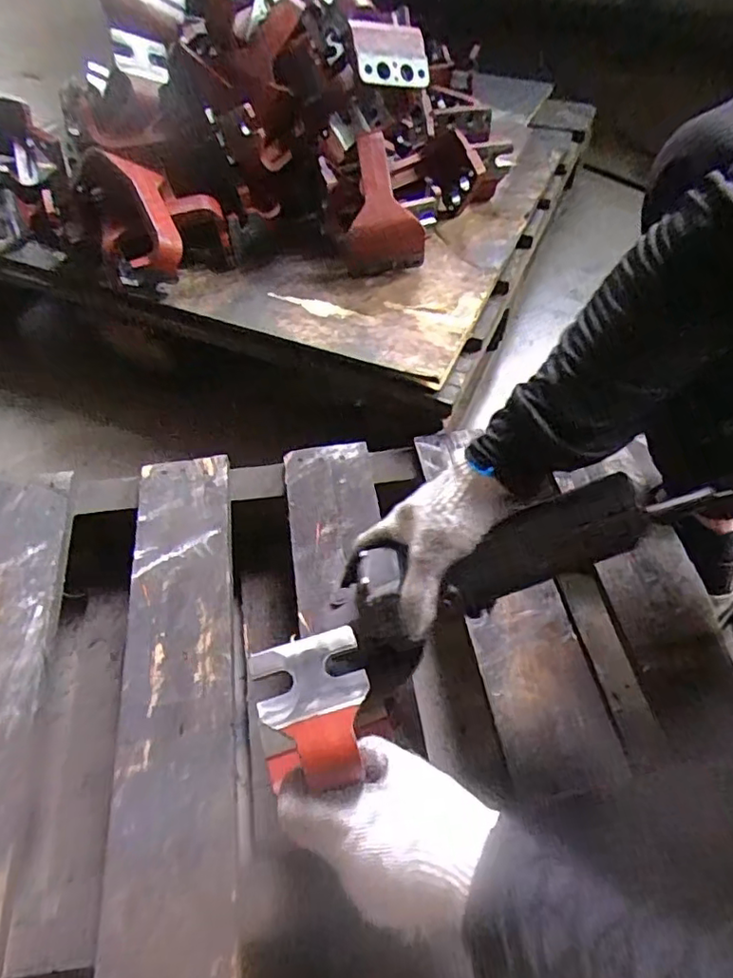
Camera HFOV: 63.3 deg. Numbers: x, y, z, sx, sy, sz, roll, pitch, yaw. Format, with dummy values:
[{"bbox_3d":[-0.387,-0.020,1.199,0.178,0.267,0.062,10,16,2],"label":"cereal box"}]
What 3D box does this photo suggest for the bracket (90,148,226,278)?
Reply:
[{"bbox_3d":[-0.269,-0.375,0.785,0.145,0.059,0.189,-22,82,-32],"label":"bracket"}]

